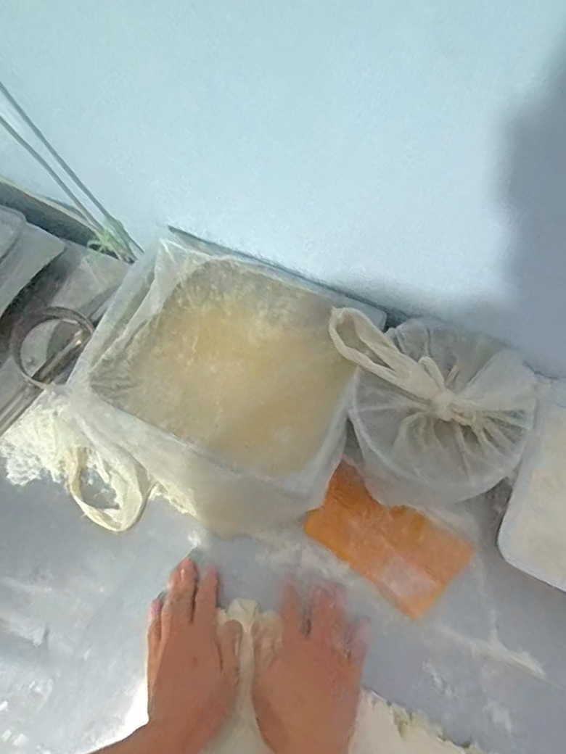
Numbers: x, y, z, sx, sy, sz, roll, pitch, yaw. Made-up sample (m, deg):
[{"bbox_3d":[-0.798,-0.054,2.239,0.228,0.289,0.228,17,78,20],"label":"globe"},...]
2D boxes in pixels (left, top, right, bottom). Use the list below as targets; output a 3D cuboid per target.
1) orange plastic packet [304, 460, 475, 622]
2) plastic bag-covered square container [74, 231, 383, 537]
[{"bbox_3d":[0.121,0.194,0.615,0.176,0.012,0.102,34,74,15],"label":"orange plastic packet"},{"bbox_3d":[-0.076,0.010,0.659,0.330,0.097,0.325,18,68,9],"label":"plastic bag-covered square container"}]

